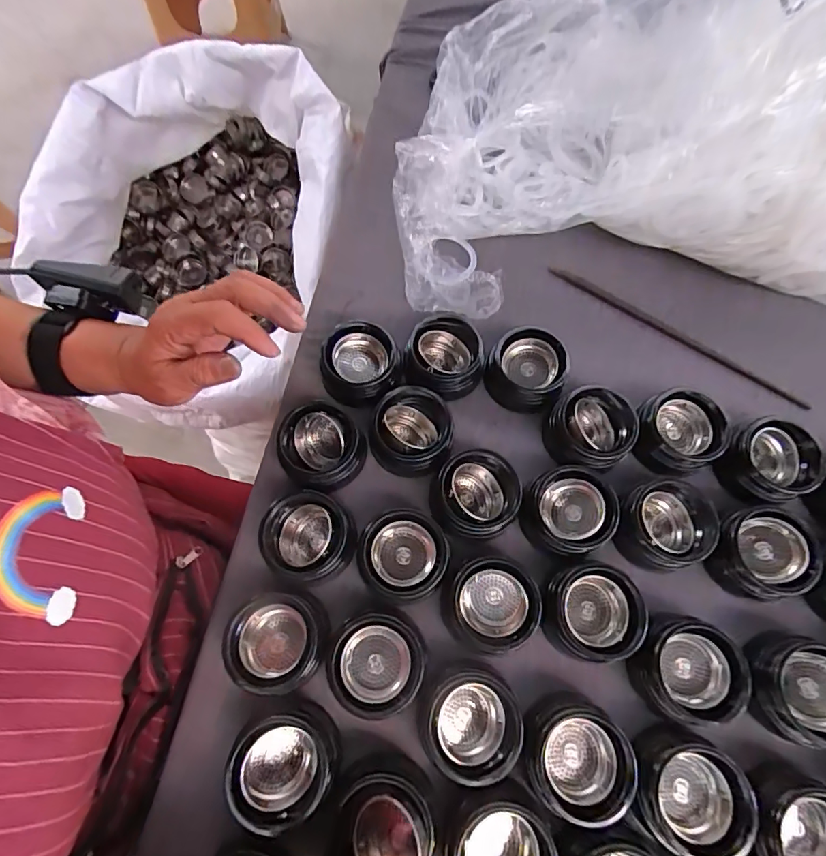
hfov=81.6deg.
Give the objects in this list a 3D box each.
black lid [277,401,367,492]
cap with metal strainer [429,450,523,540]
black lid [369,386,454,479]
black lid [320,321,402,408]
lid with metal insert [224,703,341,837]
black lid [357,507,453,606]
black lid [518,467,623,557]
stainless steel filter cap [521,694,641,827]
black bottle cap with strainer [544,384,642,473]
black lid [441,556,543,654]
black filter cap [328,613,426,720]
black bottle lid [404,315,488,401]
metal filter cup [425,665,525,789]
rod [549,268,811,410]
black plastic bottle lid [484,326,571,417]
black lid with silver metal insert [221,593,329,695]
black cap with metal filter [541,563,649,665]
[{"bbox_3d":[-0.068,0.015,0.364,0.058,0.033,0.063,0,70,0],"label":"black lid"},{"bbox_3d":[0.046,0.048,0.354,0.062,0.032,0.061,0,70,0],"label":"cap with metal strainer"},{"bbox_3d":[0.000,0.003,0.368,0.061,0.033,0.062,0,70,0],"label":"black lid"},{"bbox_3d":[-0.042,-0.054,0.386,0.061,0.029,0.059,1,70,0],"label":"black lid"},{"bbox_3d":[-0.080,0.208,0.296,0.059,0.030,0.061,0,70,0],"label":"lid with metal insert"},{"bbox_3d":[-0.008,0.090,0.339,0.065,0.032,0.061,0,70,0],"label":"black lid"},{"bbox_3d":[0.112,0.061,0.348,0.059,0.032,0.058,0,70,0],"label":"black lid"},{"bbox_3d":[0.103,0.208,0.303,0.062,0.022,0.063,0,70,0],"label":"stainless steel filter cap"},{"bbox_3d":[0.137,-0.002,0.369,0.061,0.037,0.065,0,70,0],"label":"black bottle cap with strainer"},{"bbox_3d":[0.053,0.121,0.327,0.060,0.035,0.060,0,70,0],"label":"black lid"},{"bbox_3d":[-0.024,0.158,0.320,0.060,0.025,0.060,0,70,0],"label":"black filter cap"},{"bbox_3d":[0.026,-0.058,0.388,0.064,0.025,0.065,0,70,0],"label":"black bottle lid"},{"bbox_3d":[0.038,0.188,0.307,0.056,0.029,0.061,5,70,2],"label":"metal filter cup"},{"bbox_3d":[0.225,-0.082,0.413,0.234,0.005,0.009,32,73,11],"label":"rod"},{"bbox_3d":[0.090,-0.047,0.385,0.059,0.034,0.058,0,70,0],"label":"black plastic bottle lid"},{"bbox_3d":[-0.093,0.145,0.325,0.063,0.025,0.060,0,70,0],"label":"black lid with silver metal insert"},{"bbox_3d":[0.122,0.125,0.325,0.060,0.031,0.063,28,73,10],"label":"black cap with metal filter"}]

